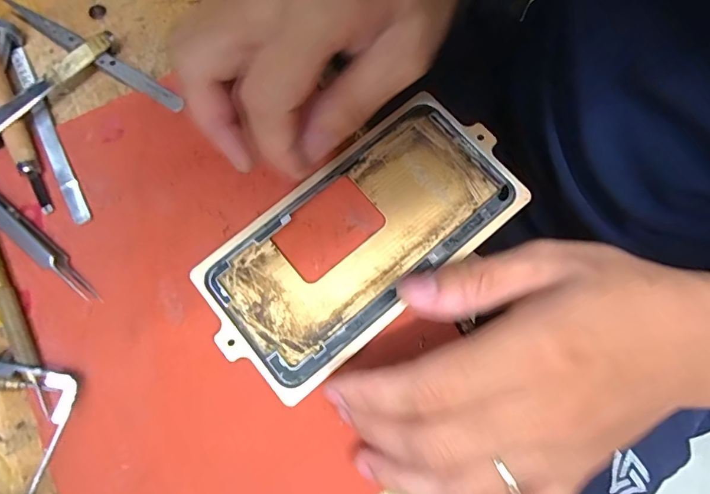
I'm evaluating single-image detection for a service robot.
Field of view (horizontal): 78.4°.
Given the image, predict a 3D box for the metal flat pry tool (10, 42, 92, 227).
[{"bbox_3d":[-0.176,-0.067,0.248,0.009,0.004,0.125,-28,77,-8],"label":"metal flat pry tool"}]

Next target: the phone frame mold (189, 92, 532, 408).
[{"bbox_3d":[0.003,-0.006,0.228,0.165,0.008,0.085,-41,79,-9],"label":"phone frame mold"}]

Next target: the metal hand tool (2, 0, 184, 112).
[{"bbox_3d":[-0.161,-0.119,0.261,0.143,0.011,0.011,32,77,8],"label":"metal hand tool"}]

